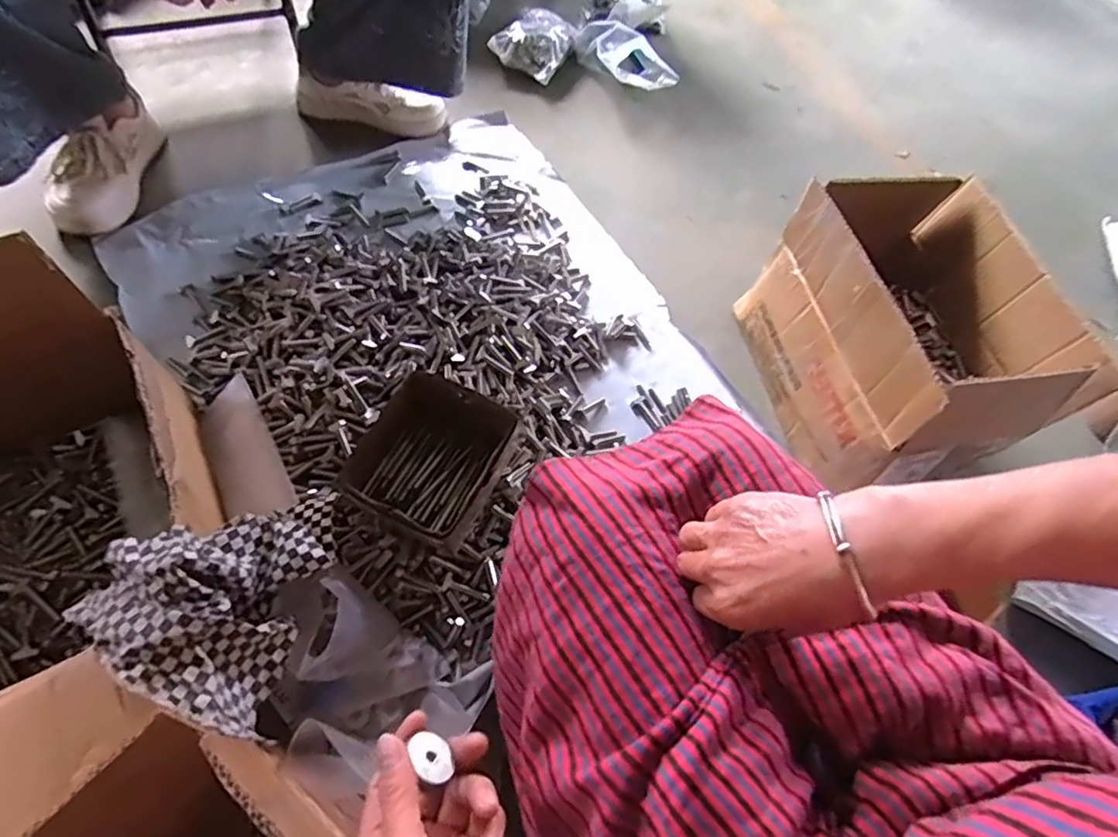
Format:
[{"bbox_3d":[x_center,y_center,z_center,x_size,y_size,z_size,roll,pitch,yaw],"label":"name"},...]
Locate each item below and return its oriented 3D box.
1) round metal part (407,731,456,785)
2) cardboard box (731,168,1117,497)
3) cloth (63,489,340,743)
[{"bbox_3d":[-0.069,0.186,0.328,0.024,0.027,0.004,41,101,13],"label":"round metal part"},{"bbox_3d":[0.441,-0.105,0.787,0.246,0.255,0.337,-10,62,-9],"label":"cardboard box"},{"bbox_3d":[-0.276,0.139,0.525,0.180,0.103,0.200,30,63,13],"label":"cloth"}]

